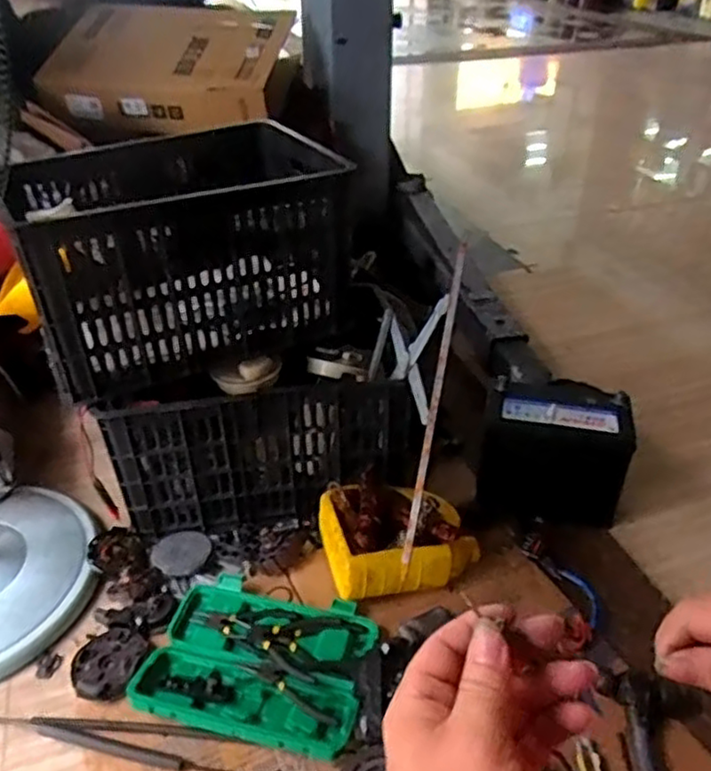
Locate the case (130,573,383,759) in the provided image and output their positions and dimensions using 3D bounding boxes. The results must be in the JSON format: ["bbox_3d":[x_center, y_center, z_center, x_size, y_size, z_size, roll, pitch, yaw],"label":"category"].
[{"bbox_3d":[-0.131,0.378,0.940,0.300,0.034,0.228,9,37,13],"label":"case"}]

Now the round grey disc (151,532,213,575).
[{"bbox_3d":[-0.286,0.272,1.112,0.088,0.016,0.095,-1,36,0],"label":"round grey disc"}]

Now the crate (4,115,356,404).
[{"bbox_3d":[-0.283,-0.231,1.127,0.480,0.283,0.321,-17,39,-21],"label":"crate"}]

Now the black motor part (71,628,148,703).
[{"bbox_3d":[-0.347,0.385,0.944,0.107,0.024,0.102,-1,36,0],"label":"black motor part"}]

